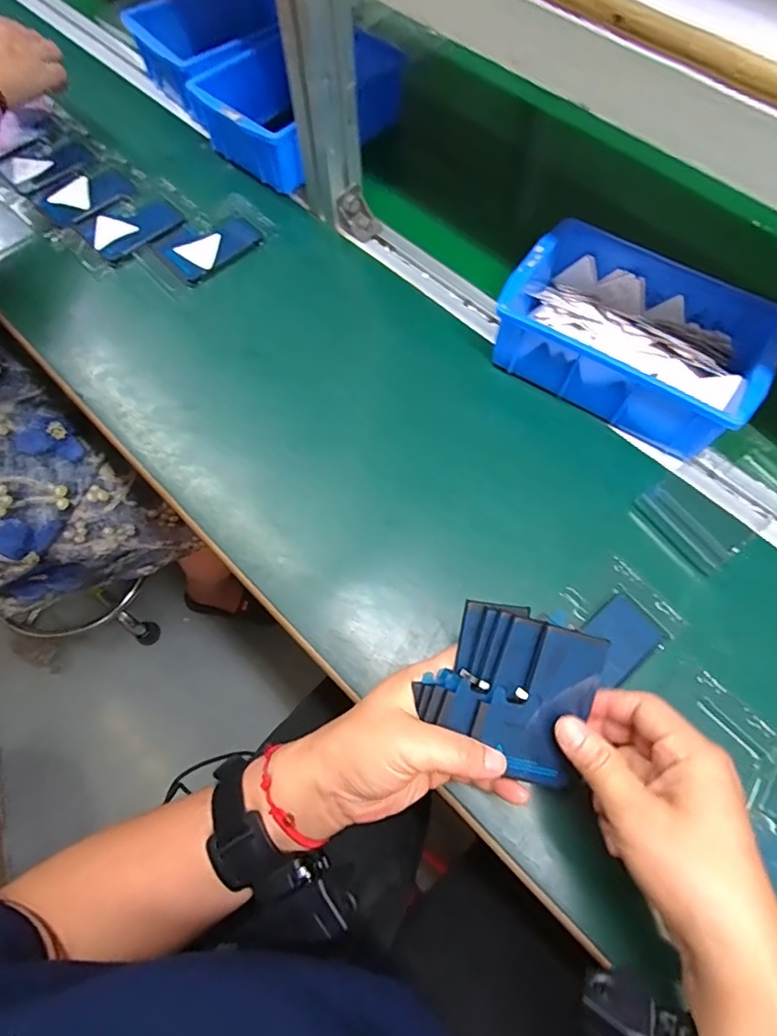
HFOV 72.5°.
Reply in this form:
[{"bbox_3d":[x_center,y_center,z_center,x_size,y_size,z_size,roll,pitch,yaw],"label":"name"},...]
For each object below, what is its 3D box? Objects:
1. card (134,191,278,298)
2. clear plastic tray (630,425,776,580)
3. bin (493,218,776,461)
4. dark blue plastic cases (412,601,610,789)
[{"bbox_3d":[-0.179,-0.275,0.525,0.127,0.007,0.078,-37,72,-15],"label":"card"},{"bbox_3d":[0.257,-0.016,0.408,0.142,0.013,0.073,-34,71,-14],"label":"clear plastic tray"},{"bbox_3d":[0.202,-0.153,0.440,0.202,0.063,0.141,32,69,12],"label":"bin"},{"bbox_3d":[0.070,0.097,0.302,0.091,0.016,0.085,22,88,-2],"label":"dark blue plastic cases"}]

